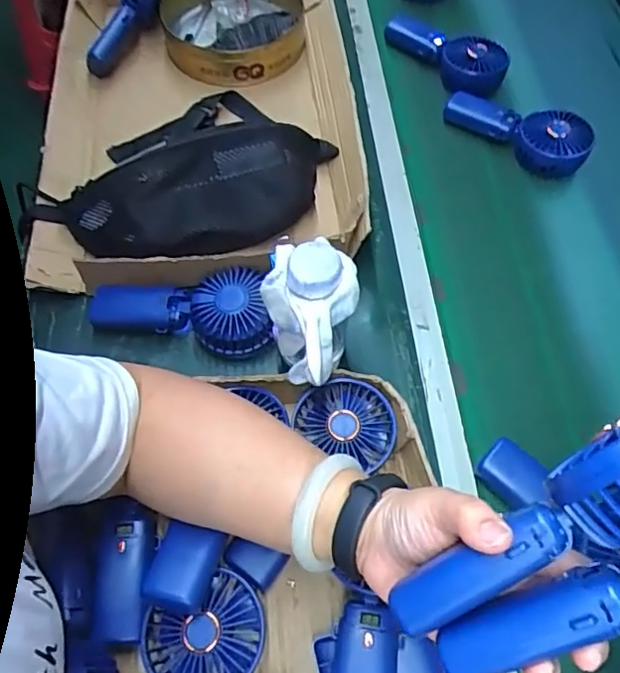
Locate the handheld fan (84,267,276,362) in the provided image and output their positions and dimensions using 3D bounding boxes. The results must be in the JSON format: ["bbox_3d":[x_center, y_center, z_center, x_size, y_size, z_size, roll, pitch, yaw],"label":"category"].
[{"bbox_3d":[-0.124,-0.021,0.550,0.175,0.045,0.080,-3,61,-5],"label":"handheld fan"}]

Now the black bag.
[{"bbox_3d":[-0.124,-0.161,0.595,0.344,0.079,0.163,-20,64,-14],"label":"black bag"}]

